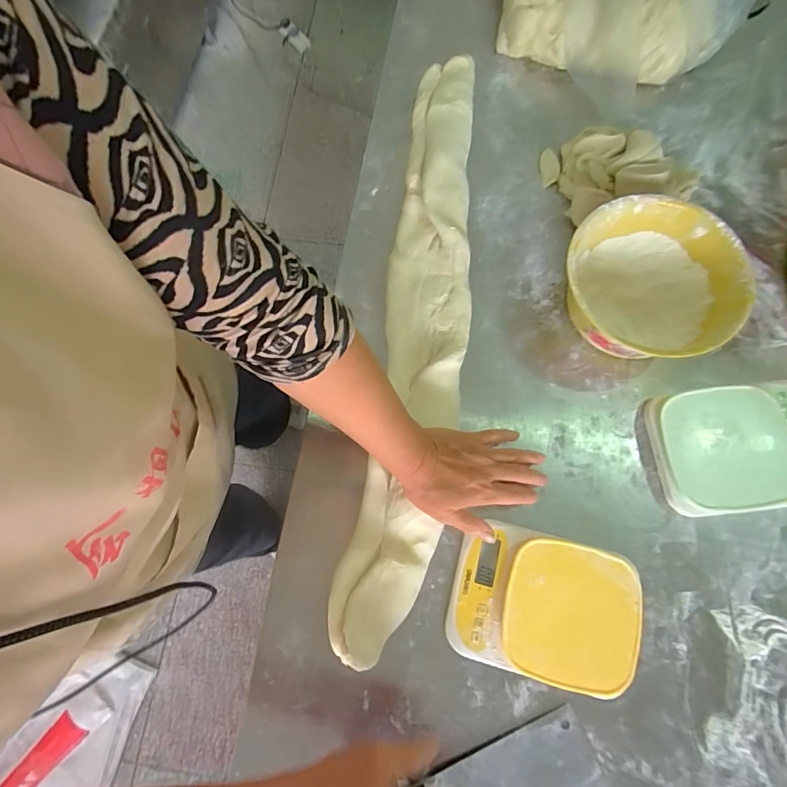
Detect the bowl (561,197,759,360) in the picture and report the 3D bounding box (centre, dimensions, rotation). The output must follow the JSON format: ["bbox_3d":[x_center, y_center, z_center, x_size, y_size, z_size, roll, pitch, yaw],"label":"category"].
[{"bbox_3d":[0.317,-0.135,0.556,0.188,0.093,0.198,0,75,2],"label":"bowl"}]

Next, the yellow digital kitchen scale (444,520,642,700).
[{"bbox_3d":[0.166,0.235,0.490,0.196,0.039,0.146,13,76,5],"label":"yellow digital kitchen scale"}]

